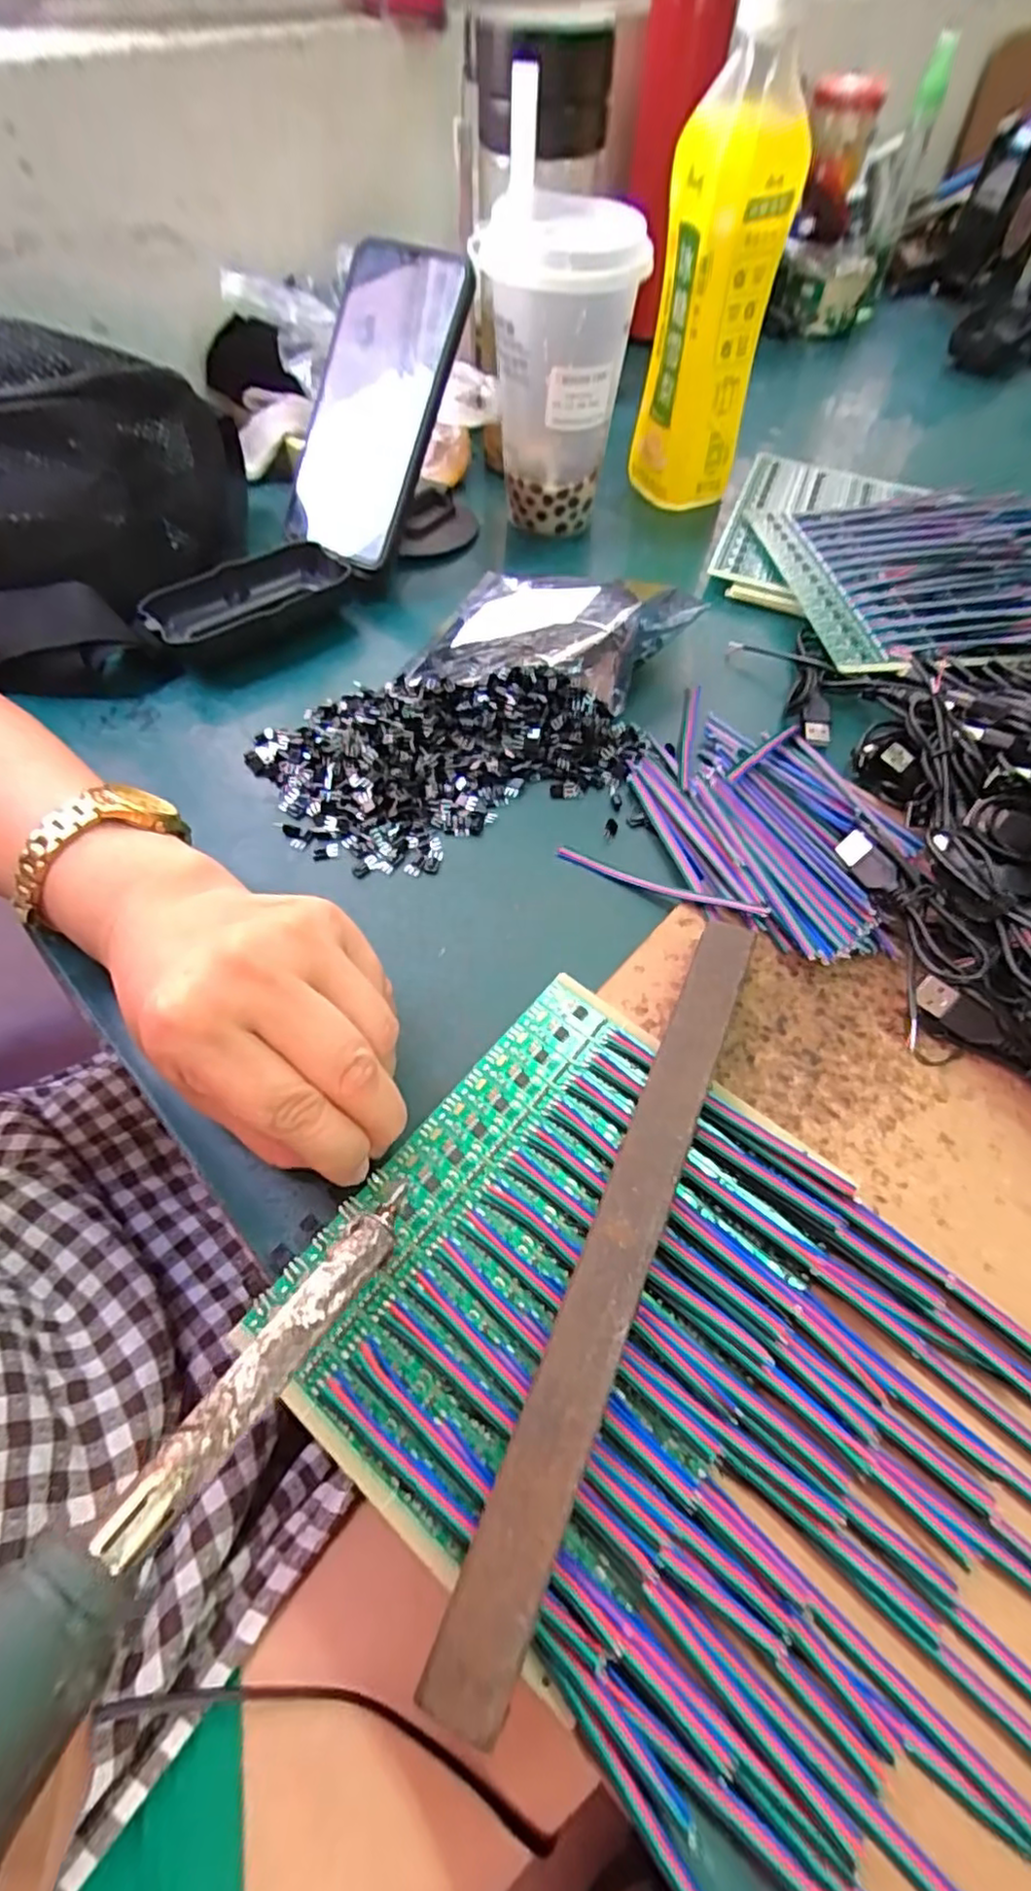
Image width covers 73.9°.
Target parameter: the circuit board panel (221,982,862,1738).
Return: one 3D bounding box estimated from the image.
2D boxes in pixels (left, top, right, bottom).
[{"bbox_3d":[0.014,0.099,0.219,0.128,0.008,0.161,35,64,19],"label":"circuit board panel"}]

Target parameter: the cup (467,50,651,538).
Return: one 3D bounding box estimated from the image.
[{"bbox_3d":[0.023,-0.336,0.393,0.081,0.179,0.080,0,59,-1],"label":"cup"}]

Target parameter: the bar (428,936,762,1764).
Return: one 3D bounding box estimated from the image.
[{"bbox_3d":[0.036,0.083,0.211,0.019,0.006,0.233,20,59,15],"label":"bar"}]

